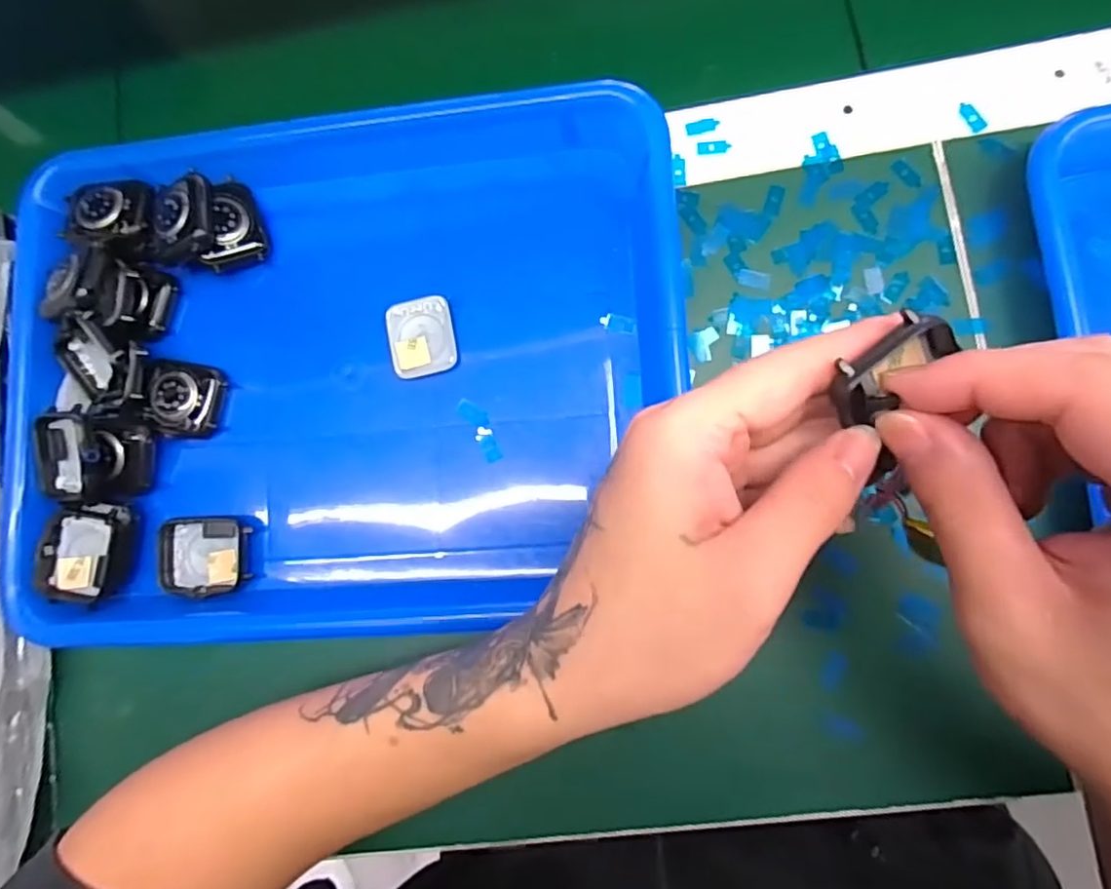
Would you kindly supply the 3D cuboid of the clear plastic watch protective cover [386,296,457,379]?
[{"bbox_3d":[-0.067,-0.053,0.303,0.032,0.004,0.037,-11,87,3],"label":"clear plastic watch protective cover"}]

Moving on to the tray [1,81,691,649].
[{"bbox_3d":[-0.105,-0.040,0.299,0.322,0.041,0.258,-4,83,6],"label":"tray"}]

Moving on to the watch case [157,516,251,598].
[{"bbox_3d":[-0.173,0.056,0.301,0.042,0.013,0.038,-1,83,7],"label":"watch case"}]

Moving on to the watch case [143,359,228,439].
[{"bbox_3d":[-0.190,-0.023,0.309,0.036,0.016,0.038,7,84,8],"label":"watch case"}]

